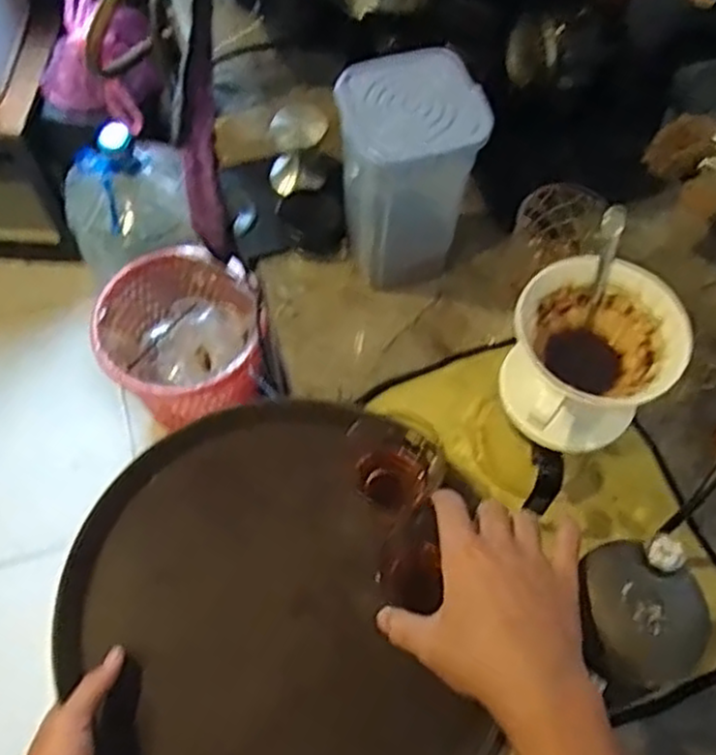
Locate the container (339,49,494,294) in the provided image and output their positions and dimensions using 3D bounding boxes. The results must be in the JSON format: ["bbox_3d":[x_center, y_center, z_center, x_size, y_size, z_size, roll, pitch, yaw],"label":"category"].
[{"bbox_3d":[0.040,-0.177,0.663,0.111,0.191,0.100,-3,62,-3],"label":"container"}]

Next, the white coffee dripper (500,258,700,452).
[{"bbox_3d":[0.165,-0.016,0.542,0.109,0.092,0.111,1,62,-2],"label":"white coffee dripper"}]

